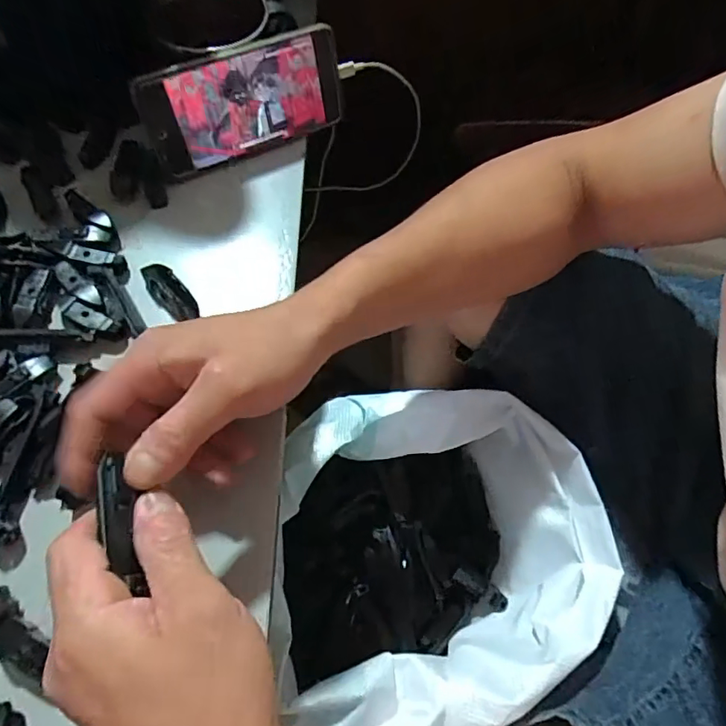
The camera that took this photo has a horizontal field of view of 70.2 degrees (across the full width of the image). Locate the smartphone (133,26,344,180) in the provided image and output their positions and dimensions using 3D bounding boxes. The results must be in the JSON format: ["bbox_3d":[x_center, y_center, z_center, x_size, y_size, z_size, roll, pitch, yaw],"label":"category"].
[{"bbox_3d":[-0.089,-0.203,0.401,0.156,0.073,0.013,-27,49,-15],"label":"smartphone"}]

